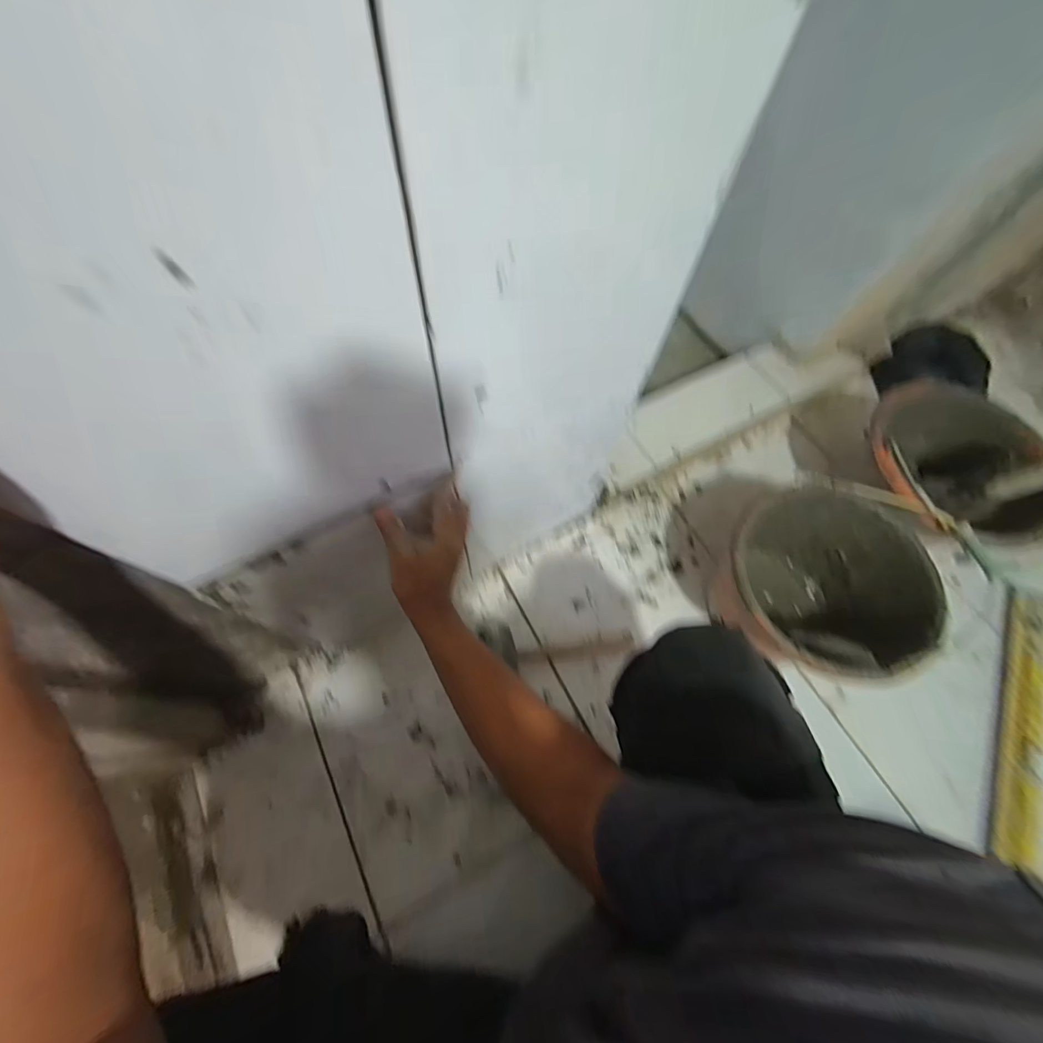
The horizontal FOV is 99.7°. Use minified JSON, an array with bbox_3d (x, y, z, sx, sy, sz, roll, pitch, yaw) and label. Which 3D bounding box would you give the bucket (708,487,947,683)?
[{"bbox_3d":[0.422,0.108,0.668,0.272,0.187,0.253,1,65,-3],"label":"bucket"}]

